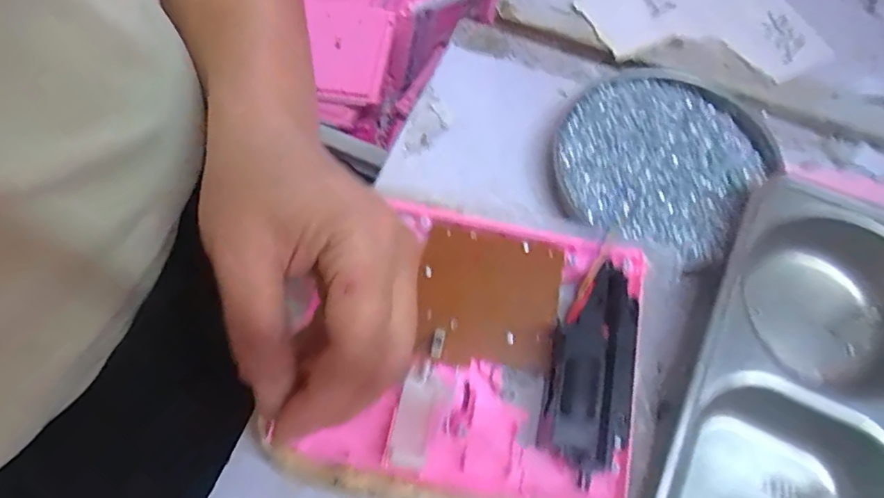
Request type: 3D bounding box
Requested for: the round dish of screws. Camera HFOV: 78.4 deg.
[{"bbox_3d":[0.134,-0.055,0.342,0.118,0.026,0.131,36,69,14],"label":"round dish of screws"}]

